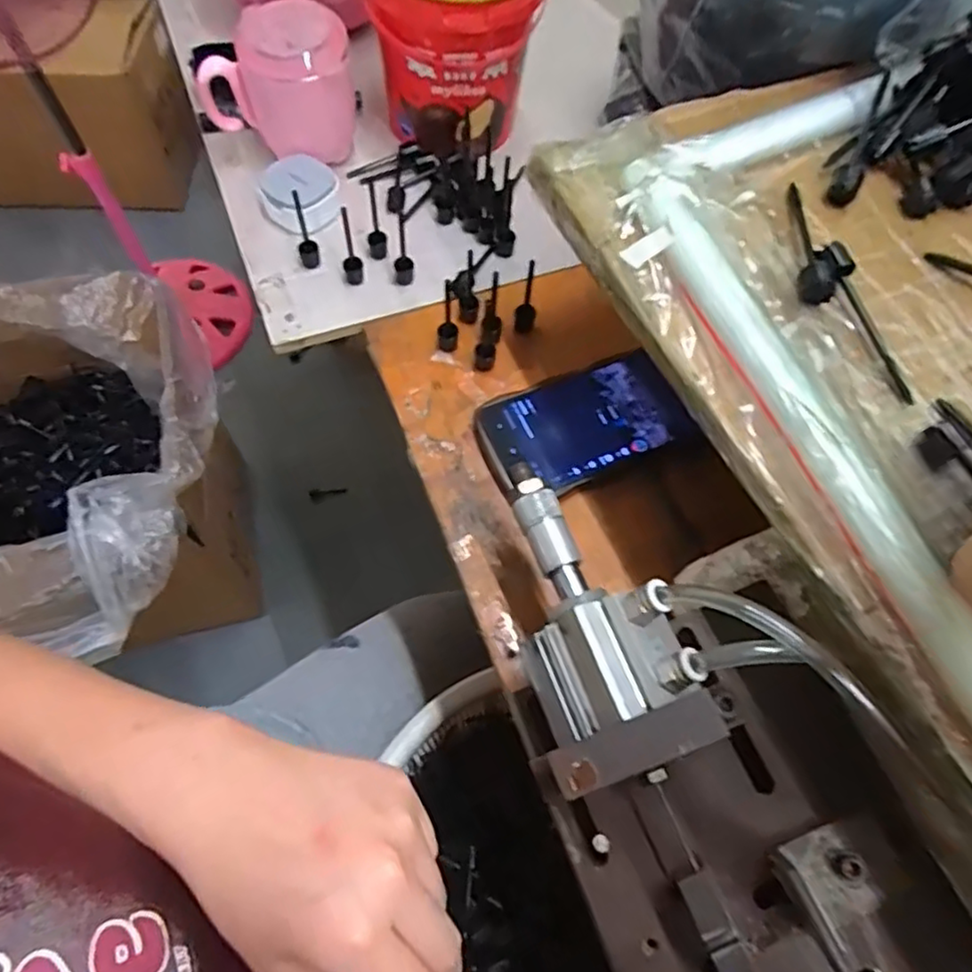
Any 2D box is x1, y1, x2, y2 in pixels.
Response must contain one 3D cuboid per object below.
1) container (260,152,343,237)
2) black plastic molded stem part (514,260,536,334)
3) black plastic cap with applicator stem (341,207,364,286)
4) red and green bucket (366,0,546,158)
[{"bbox_3d":[-0.143,-0.222,0.505,0.053,0.033,0.052,2,64,-3],"label":"container"},{"bbox_3d":[0.029,-0.130,0.456,0.015,0.063,0.011,12,64,2],"label":"black plastic molded stem part"},{"bbox_3d":[-0.097,-0.169,0.470,0.013,0.059,0.016,-12,66,-10],"label":"black plastic cap with applicator stem"},{"bbox_3d":[-0.024,-0.346,0.503,0.128,0.154,0.115,-1,64,-5],"label":"red and green bucket"}]

